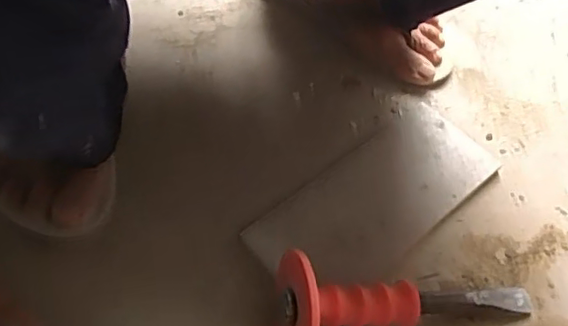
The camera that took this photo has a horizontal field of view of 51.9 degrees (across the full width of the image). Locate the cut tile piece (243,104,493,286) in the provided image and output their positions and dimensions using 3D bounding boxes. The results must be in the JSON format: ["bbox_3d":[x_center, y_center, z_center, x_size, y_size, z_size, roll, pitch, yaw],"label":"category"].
[{"bbox_3d":[0.081,0.030,0.505,0.223,0.010,0.101,-36,64,-27],"label":"cut tile piece"}]

